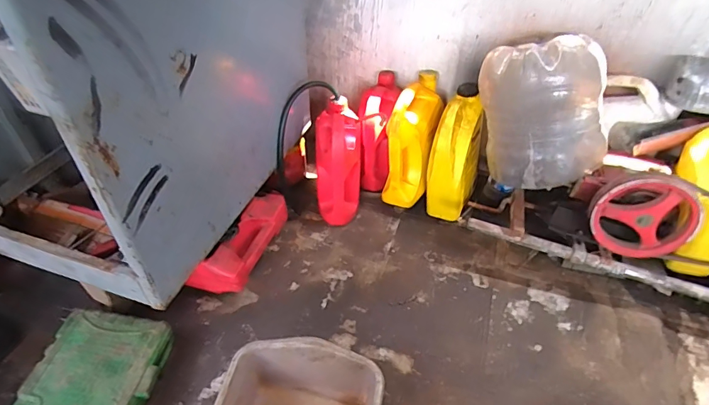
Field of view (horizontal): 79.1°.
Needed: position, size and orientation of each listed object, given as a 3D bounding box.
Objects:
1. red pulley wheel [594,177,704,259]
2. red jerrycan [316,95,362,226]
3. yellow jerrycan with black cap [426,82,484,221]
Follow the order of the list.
[{"bbox_3d":[0.582,0.031,0.870,0.187,0.178,0.039,14,43,13],"label":"red pulley wheel"},{"bbox_3d":[-0.042,-0.093,1.129,0.116,0.294,0.165,2,42,0],"label":"red jerrycan"},{"bbox_3d":[0.275,-0.114,1.148,0.117,0.314,0.181,16,44,15],"label":"yellow jerrycan with black cap"}]

